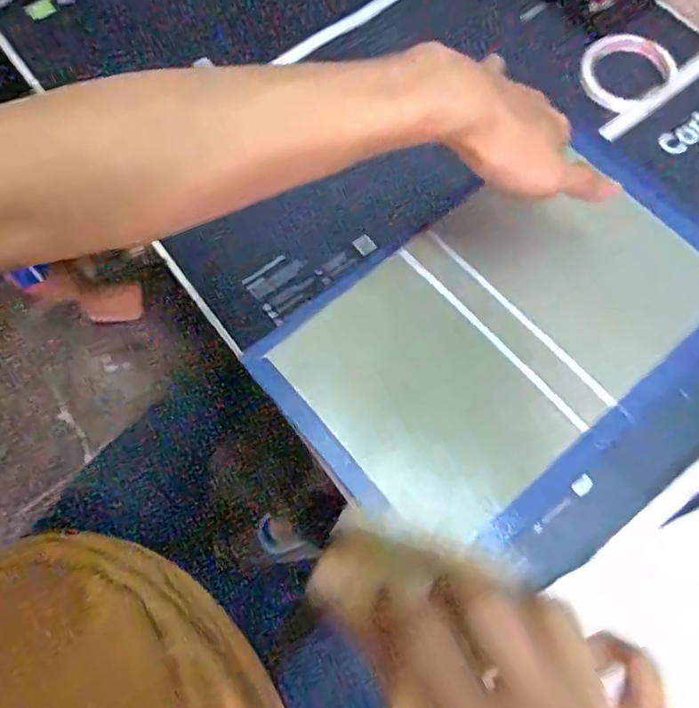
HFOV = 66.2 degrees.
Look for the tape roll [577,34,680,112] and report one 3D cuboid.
[{"bbox_3d":[0.299,-0.305,0.576,0.102,0.011,0.089,-40,76,-11],"label":"tape roll"}]

